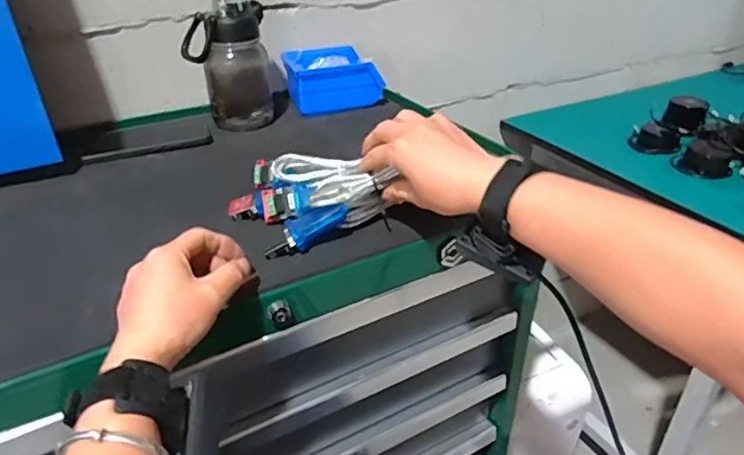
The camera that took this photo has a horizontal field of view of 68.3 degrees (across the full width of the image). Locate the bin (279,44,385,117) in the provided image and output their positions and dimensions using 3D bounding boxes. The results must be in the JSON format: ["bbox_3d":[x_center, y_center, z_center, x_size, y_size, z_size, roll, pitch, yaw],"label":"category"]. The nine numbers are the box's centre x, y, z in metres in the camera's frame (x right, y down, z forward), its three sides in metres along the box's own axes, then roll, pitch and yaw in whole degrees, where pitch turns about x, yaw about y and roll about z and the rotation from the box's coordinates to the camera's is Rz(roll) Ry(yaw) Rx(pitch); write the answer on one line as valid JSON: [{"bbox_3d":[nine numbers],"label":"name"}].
[{"bbox_3d":[-0.062,-0.231,0.851,0.134,0.067,0.107,-10,33,-16],"label":"bin"}]

